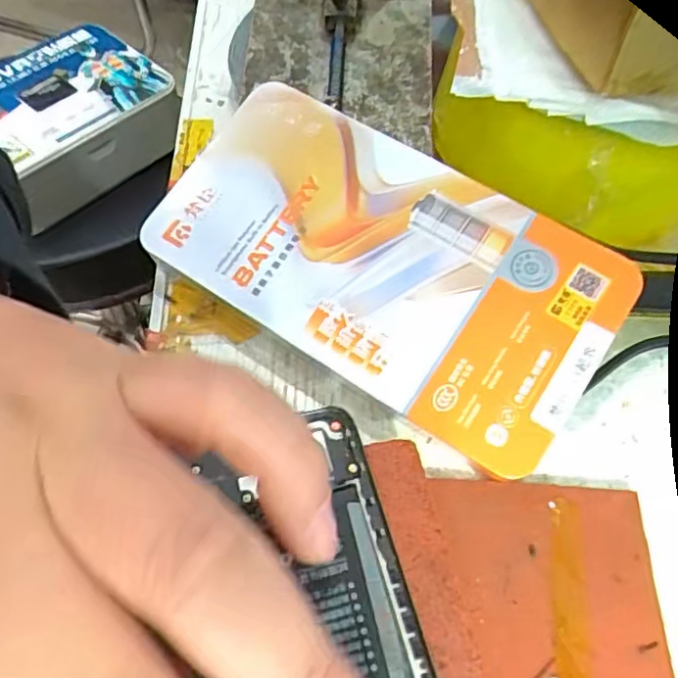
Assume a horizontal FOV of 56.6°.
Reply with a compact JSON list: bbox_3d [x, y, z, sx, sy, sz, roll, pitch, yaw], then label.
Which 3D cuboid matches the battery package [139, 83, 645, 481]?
[{"bbox_3d":[0.014,-0.030,0.232,0.169,0.004,0.091,30,78,14],"label":"battery package"}]

